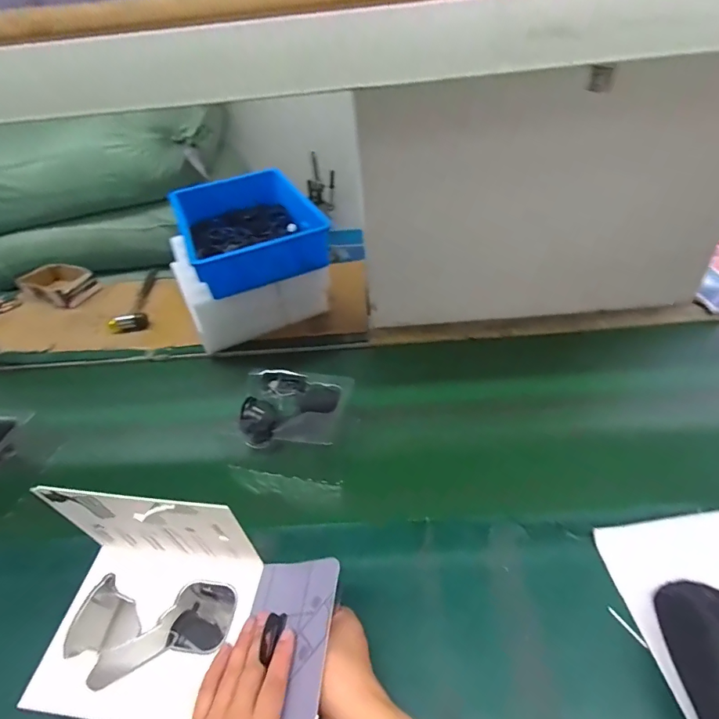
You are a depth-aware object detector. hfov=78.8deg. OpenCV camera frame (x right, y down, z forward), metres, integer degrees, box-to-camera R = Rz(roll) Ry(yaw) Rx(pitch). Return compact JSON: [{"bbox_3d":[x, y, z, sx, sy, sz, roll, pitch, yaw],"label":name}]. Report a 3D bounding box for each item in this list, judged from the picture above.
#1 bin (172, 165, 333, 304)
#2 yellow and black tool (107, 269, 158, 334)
[{"bbox_3d":[-0.262,-0.306,0.995,0.281,0.091,0.425,-19,43,-16],"label":"bin"},{"bbox_3d":[-0.564,-0.145,1.103,0.087,0.047,0.247,-11,41,-8],"label":"yellow and black tool"}]

